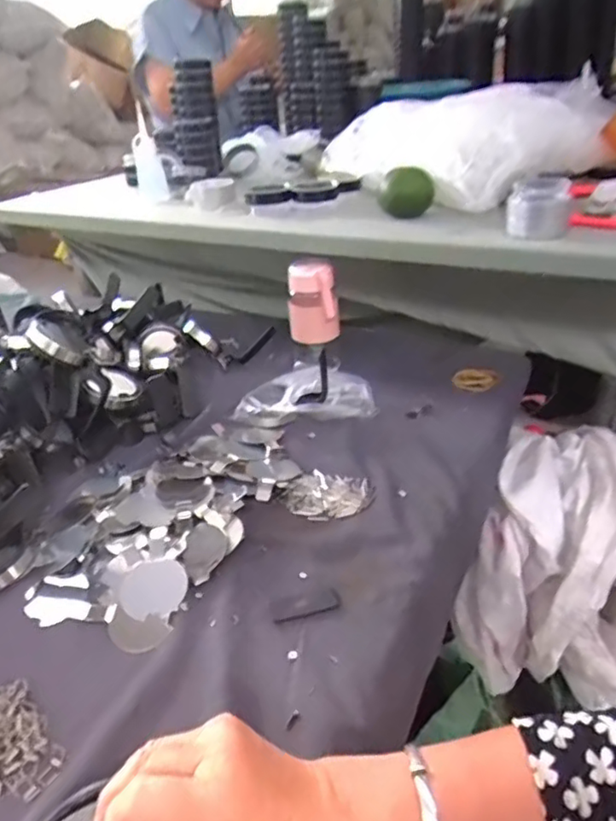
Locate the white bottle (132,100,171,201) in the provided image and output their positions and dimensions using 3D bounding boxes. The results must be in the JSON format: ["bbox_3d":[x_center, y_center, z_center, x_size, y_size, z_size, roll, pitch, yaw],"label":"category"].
[{"bbox_3d":[-0.270,-0.431,1.014,0.049,0.143,0.048,-14,32,-15],"label":"white bottle"}]

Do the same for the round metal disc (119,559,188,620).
[{"bbox_3d":[-0.130,0.149,0.508,0.055,0.004,0.052,-6,46,6],"label":"round metal disc"}]

